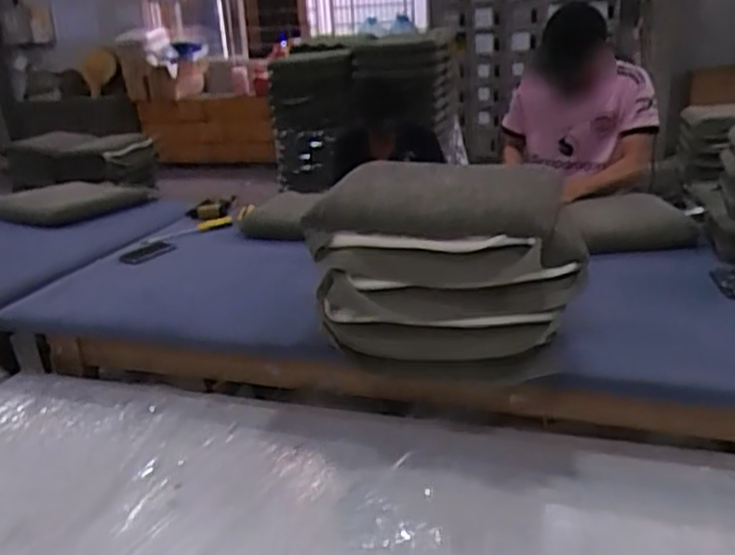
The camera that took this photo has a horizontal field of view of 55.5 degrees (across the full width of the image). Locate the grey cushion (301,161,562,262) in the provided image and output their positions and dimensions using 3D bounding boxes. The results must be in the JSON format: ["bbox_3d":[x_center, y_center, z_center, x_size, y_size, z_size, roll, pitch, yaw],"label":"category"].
[{"bbox_3d":[0.135,-0.146,1.335,0.439,0.075,0.356,3,21,17],"label":"grey cushion"}]

